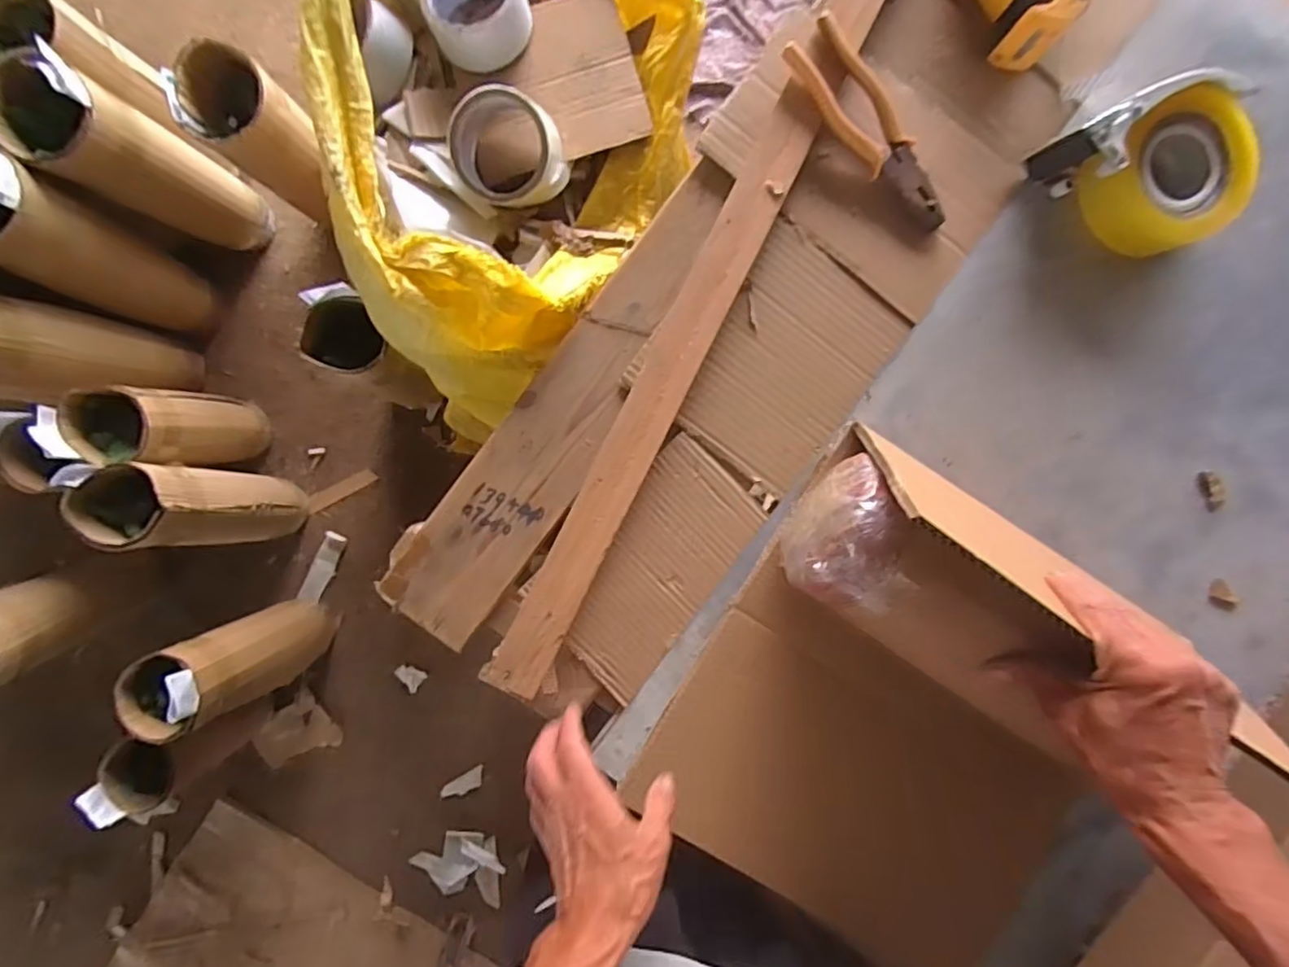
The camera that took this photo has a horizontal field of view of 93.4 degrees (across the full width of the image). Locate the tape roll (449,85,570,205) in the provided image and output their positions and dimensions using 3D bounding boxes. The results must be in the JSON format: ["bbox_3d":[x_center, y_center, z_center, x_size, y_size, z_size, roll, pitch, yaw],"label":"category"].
[{"bbox_3d":[-0.117,-0.296,0.540,0.101,0.053,0.092,-2,110,5],"label":"tape roll"}]

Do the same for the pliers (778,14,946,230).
[{"bbox_3d":[0.197,-0.303,0.523,0.053,0.022,0.193,-43,96,-2],"label":"pliers"}]

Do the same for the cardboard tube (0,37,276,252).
[{"bbox_3d":[-0.754,-0.476,0.938,0.097,0.470,0.139,37,88,-3],"label":"cardboard tube"}]

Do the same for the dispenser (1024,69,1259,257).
[{"bbox_3d":[0.439,-0.263,0.515,0.159,0.072,0.136,-31,94,-2],"label":"dispenser"}]

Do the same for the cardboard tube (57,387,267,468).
[{"bbox_3d":[-0.768,-0.094,1.029,0.101,0.384,0.110,0,91,-3],"label":"cardboard tube"}]

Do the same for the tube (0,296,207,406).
[{"bbox_3d":[-0.919,-0.197,0.966,0.124,0.448,0.133,-3,91,-3],"label":"tube"}]

